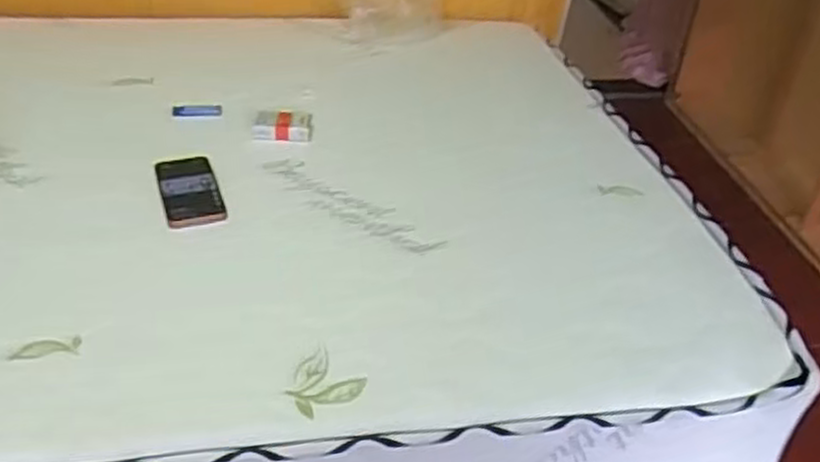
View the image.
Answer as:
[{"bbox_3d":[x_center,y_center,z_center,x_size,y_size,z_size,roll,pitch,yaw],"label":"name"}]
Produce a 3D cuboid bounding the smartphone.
[{"bbox_3d":[-0.302,-0.058,1.076,0.075,0.006,0.162,-10,38,-19],"label":"smartphone"}]

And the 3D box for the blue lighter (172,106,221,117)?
[{"bbox_3d":[-0.339,-0.194,1.250,0.075,0.010,0.016,1,36,-5],"label":"blue lighter"}]

